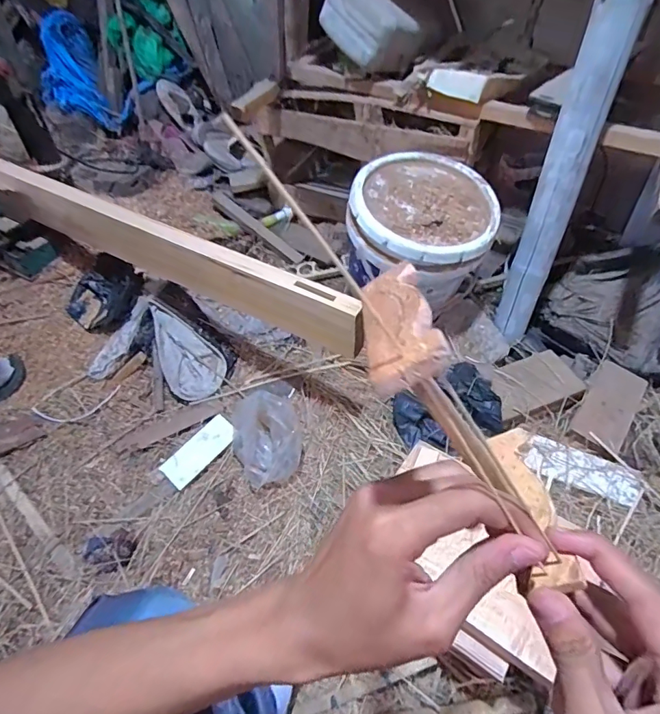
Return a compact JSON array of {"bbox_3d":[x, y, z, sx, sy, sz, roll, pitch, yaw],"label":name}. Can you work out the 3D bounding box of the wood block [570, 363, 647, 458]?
[{"bbox_3d":[0.608,0.107,0.967,0.097,0.019,0.203,27,64,29],"label":"wood block"}]

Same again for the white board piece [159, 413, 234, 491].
[{"bbox_3d":[-0.267,0.190,0.909,0.066,0.012,0.158,37,65,17],"label":"white board piece"}]

